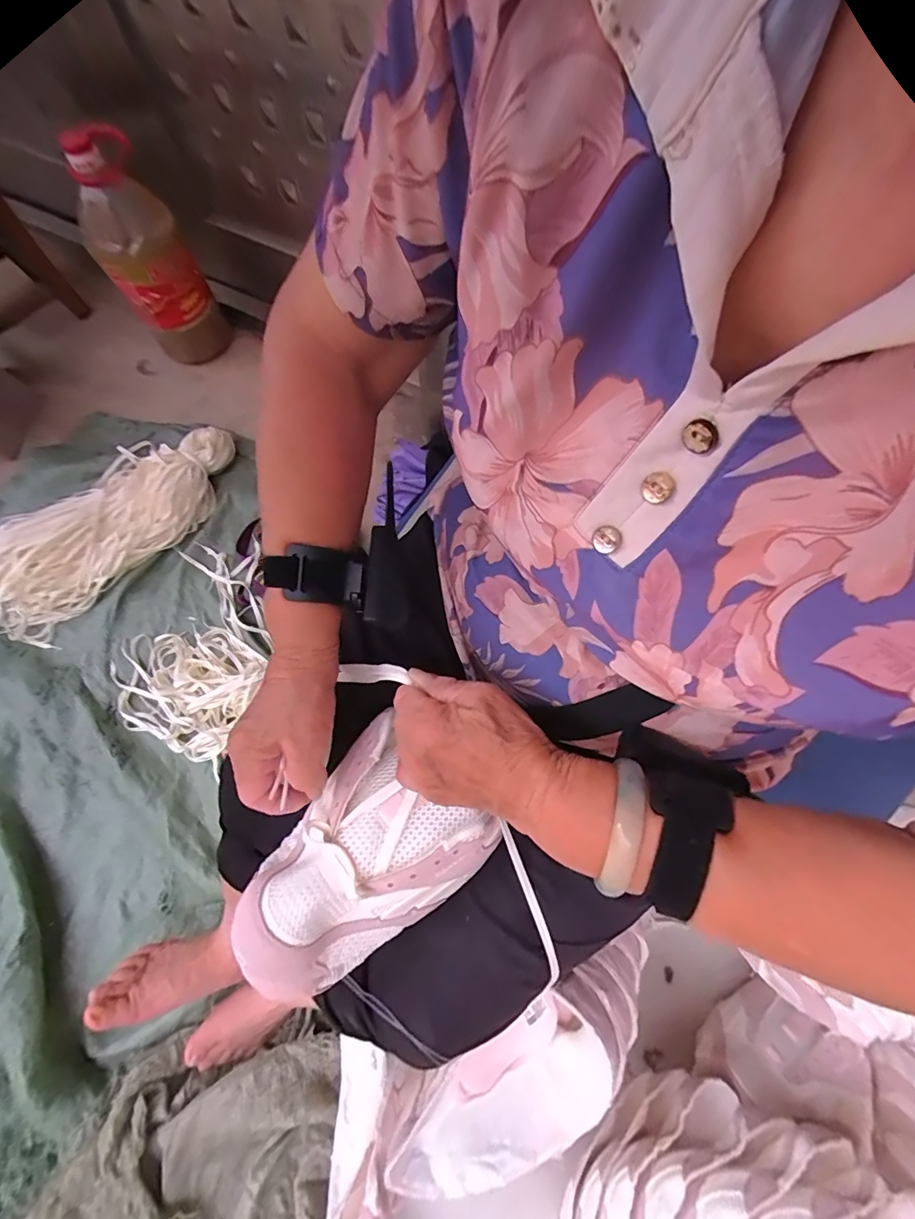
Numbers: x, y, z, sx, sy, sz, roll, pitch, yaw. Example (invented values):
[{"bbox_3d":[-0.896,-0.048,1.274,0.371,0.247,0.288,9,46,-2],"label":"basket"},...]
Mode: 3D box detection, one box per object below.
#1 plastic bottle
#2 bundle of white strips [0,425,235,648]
[{"bbox_3d":[-0.618,-0.700,0.920,0.159,0.360,0.181,-31,71,-13],"label":"plastic bottle"},{"bbox_3d":[-0.673,-0.170,0.844,0.270,0.064,0.553,41,72,15],"label":"bundle of white strips"}]

